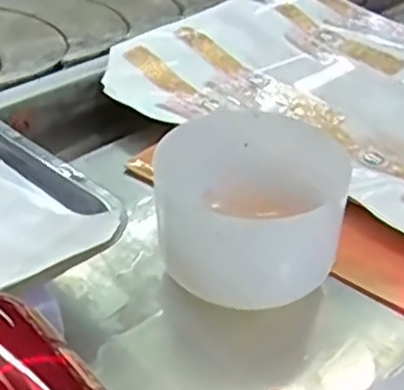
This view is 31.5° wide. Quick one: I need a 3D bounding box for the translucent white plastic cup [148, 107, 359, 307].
[{"bbox_3d":[0.028,0.011,0.474,0.129,0.076,0.123,12,39,10],"label":"translucent white plastic cup"}]

